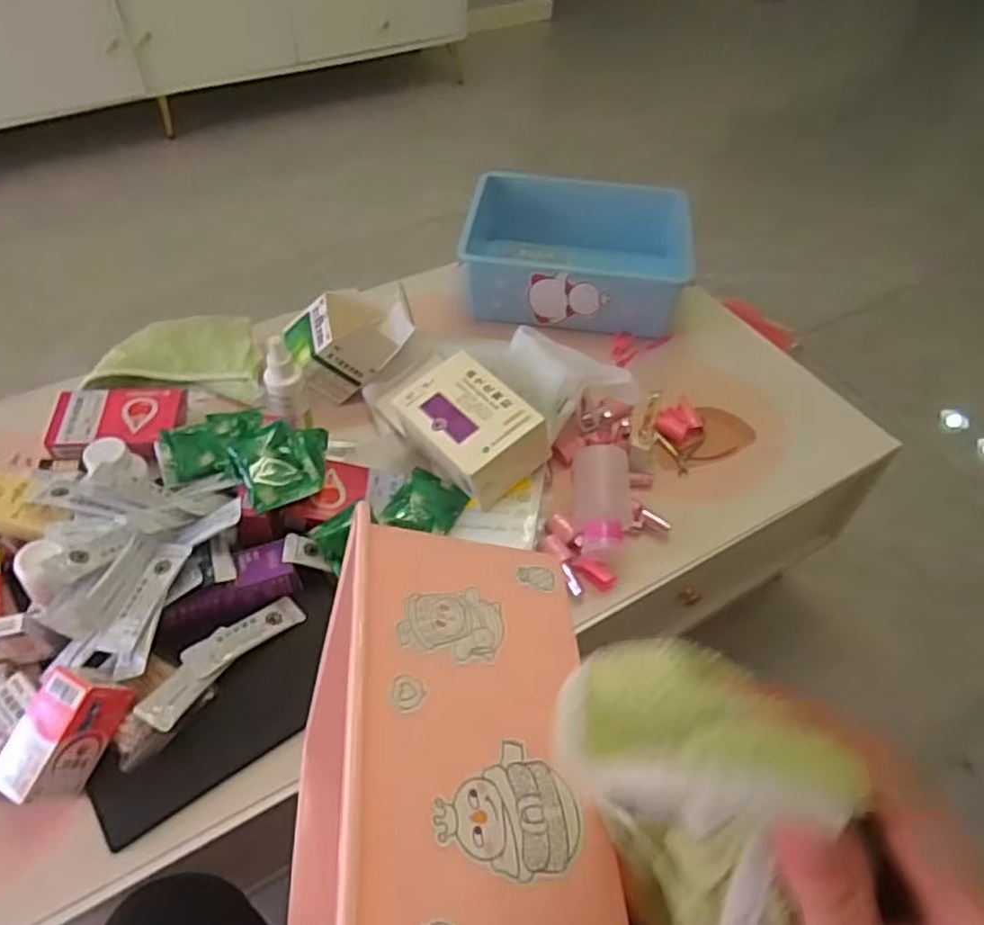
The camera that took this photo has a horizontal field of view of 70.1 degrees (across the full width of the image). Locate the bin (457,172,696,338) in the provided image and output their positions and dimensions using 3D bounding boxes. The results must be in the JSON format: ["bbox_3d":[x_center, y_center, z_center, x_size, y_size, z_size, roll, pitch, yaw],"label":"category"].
[{"bbox_3d":[0.110,-0.297,1.019,0.290,0.114,0.232,6,49,2],"label":"bin"}]

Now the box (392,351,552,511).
[{"bbox_3d":[-0.025,-0.036,0.765,0.113,0.083,0.148,-35,59,-28],"label":"box"}]

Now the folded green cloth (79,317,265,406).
[{"bbox_3d":[-0.376,-0.135,0.876,0.197,0.053,0.116,5,49,1],"label":"folded green cloth"}]

